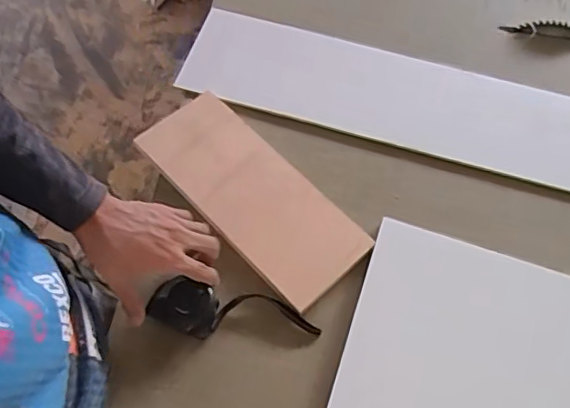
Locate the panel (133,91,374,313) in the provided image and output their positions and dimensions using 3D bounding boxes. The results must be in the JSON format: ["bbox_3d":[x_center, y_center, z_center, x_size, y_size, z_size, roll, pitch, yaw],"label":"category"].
[{"bbox_3d":[-0.044,-0.014,0.707,0.126,0.017,0.299,-40,73,-19],"label":"panel"}]

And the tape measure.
[{"bbox_3d":[-0.111,0.111,0.618,0.073,0.039,0.052,15,62,8],"label":"tape measure"}]

